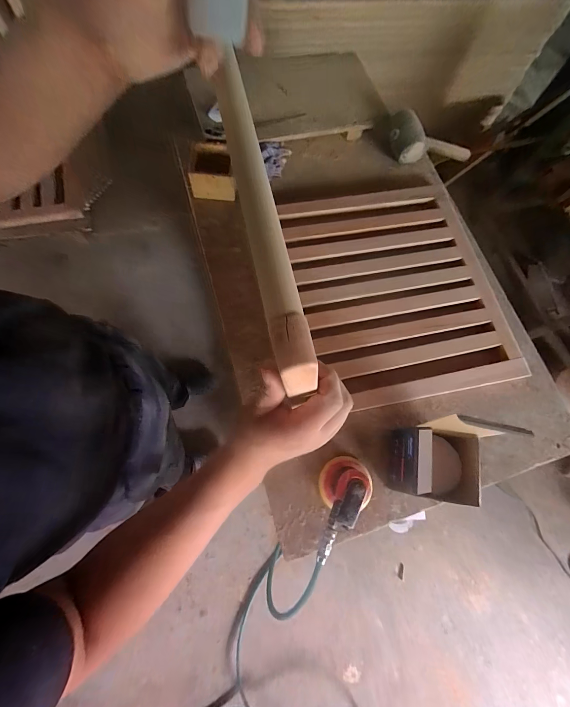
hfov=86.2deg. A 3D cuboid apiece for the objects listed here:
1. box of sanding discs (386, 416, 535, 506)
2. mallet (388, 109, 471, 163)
[{"bbox_3d":[0.322,0.214,0.596,0.156,0.248,0.138,11,72,-1],"label":"box of sanding discs"},{"bbox_3d":[0.484,-0.694,1.010,0.364,0.116,0.121,-6,68,-28],"label":"mallet"}]

